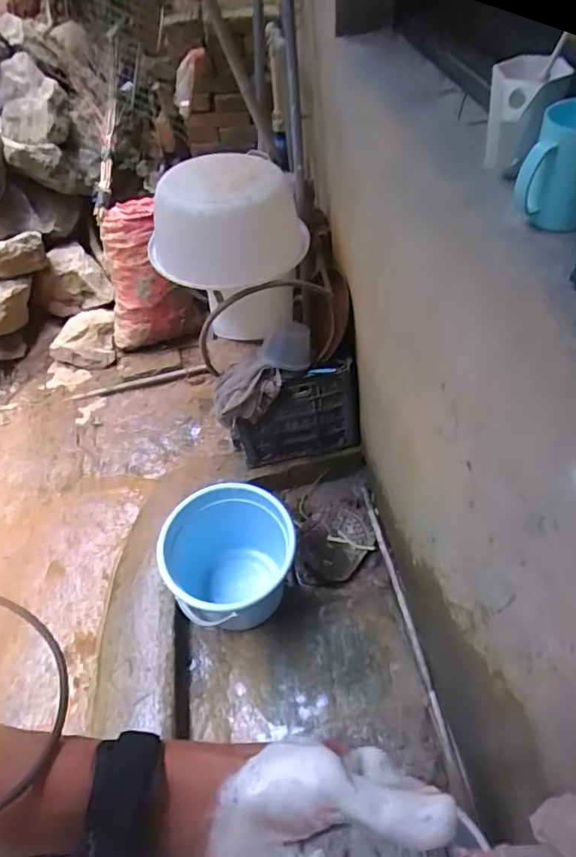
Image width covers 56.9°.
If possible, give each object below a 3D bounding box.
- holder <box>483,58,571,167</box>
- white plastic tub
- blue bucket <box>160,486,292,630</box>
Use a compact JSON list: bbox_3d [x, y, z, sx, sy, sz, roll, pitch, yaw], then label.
[{"bbox_3d":[0.269,-0.367,0.621,0.074,0.115,0.077,11,53,14],"label":"holder"},{"bbox_3d":[-0.137,-0.488,1.258,0.341,0.208,0.301,22,56,22],"label":"white plastic tub"},{"bbox_3d":[-0.141,0.349,1.328,0.320,0.282,0.316,-3,51,3],"label":"blue bucket"}]

